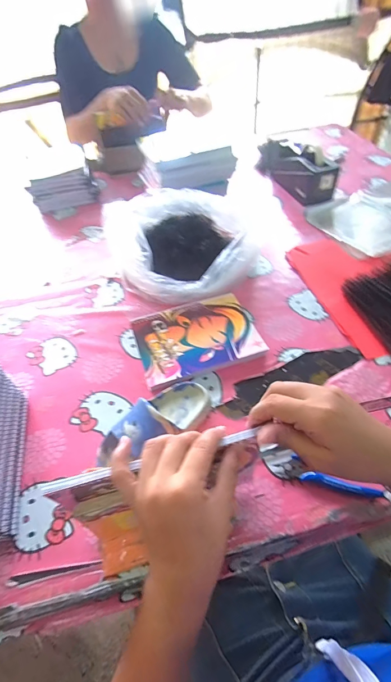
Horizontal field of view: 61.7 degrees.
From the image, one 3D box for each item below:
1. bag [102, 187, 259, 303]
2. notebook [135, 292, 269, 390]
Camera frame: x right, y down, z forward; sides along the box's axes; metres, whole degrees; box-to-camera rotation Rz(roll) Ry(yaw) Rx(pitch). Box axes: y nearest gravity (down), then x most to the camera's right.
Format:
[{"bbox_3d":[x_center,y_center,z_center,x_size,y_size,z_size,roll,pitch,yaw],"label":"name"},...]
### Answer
[{"bbox_3d":[-0.017,-0.199,0.645,0.270,0.113,0.226,-27,53,-18],"label":"bag"},{"bbox_3d":[0.001,-0.005,0.562,0.196,0.022,0.152,-18,50,-11],"label":"notebook"}]

